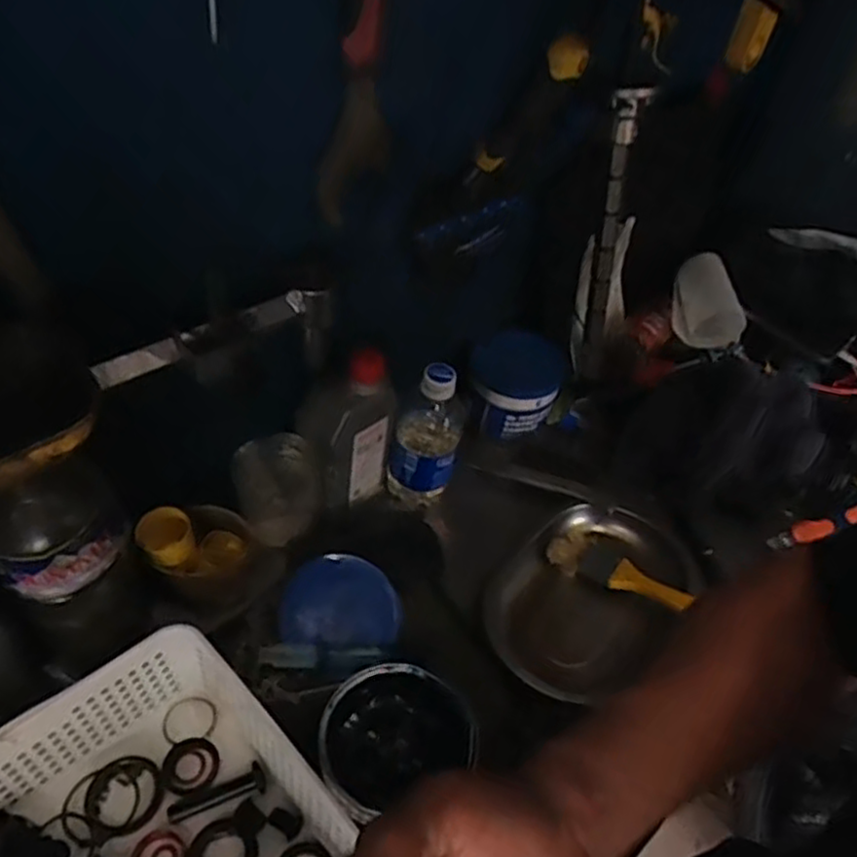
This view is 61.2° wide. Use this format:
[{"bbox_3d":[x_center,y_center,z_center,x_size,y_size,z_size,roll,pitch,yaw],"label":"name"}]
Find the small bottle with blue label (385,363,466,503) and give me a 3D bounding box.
[{"bbox_3d":[-0.002,0.010,0.678,0.061,0.162,0.052,16,47,7],"label":"small bottle with blue label"}]

